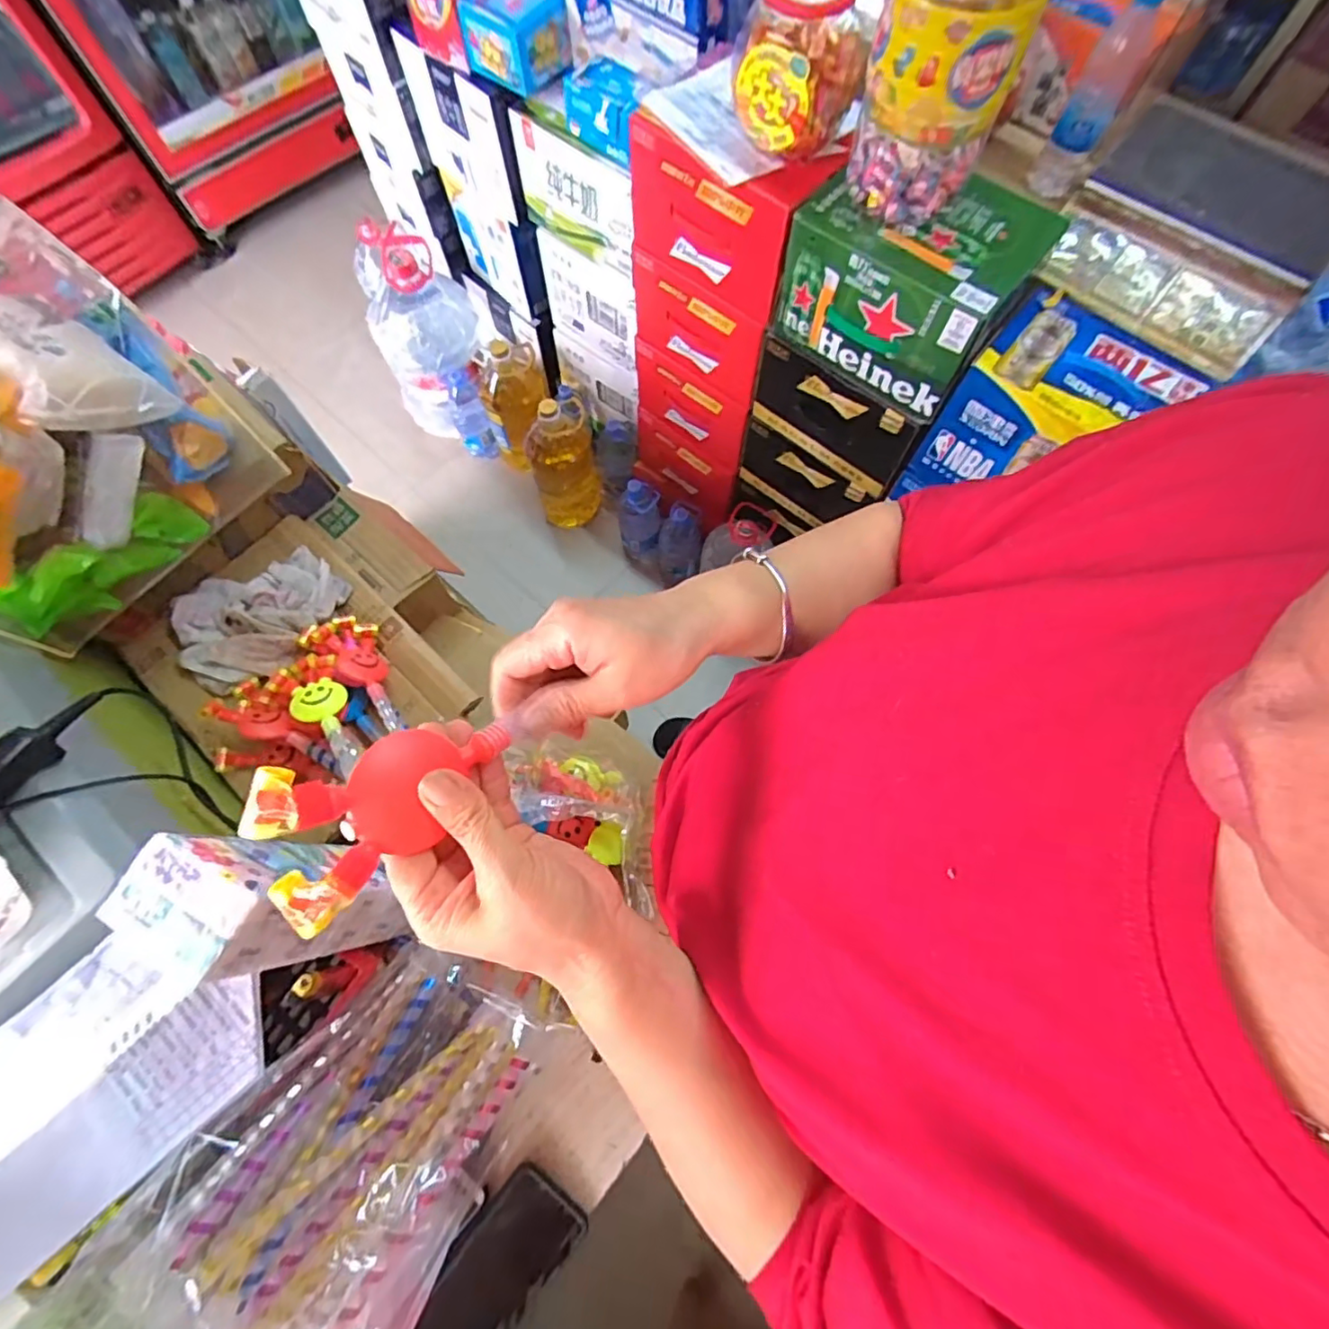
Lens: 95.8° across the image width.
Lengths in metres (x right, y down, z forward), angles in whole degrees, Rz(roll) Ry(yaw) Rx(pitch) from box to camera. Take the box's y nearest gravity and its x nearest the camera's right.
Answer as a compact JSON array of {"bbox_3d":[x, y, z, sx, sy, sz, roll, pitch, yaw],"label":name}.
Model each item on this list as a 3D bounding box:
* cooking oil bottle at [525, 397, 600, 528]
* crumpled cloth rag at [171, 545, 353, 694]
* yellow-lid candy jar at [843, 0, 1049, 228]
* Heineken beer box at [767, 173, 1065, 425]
[{"bbox_3d":[-0.243,-0.483,1.448,0.155,0.324,0.123,-12,70,-5],"label":"cooking oil bottle"},{"bbox_3d":[-0.493,-0.064,0.731,0.198,0.064,0.162,-22,71,-9],"label":"crumpled cloth rag"},{"bbox_3d":[0.285,-0.615,0.620,0.143,0.237,0.121,21,71,7],"label":"yellow-lid candy jar"},{"bbox_3d":[0.316,-0.509,0.800,0.269,0.173,0.202,38,73,12],"label":"Heineken beer box"}]

